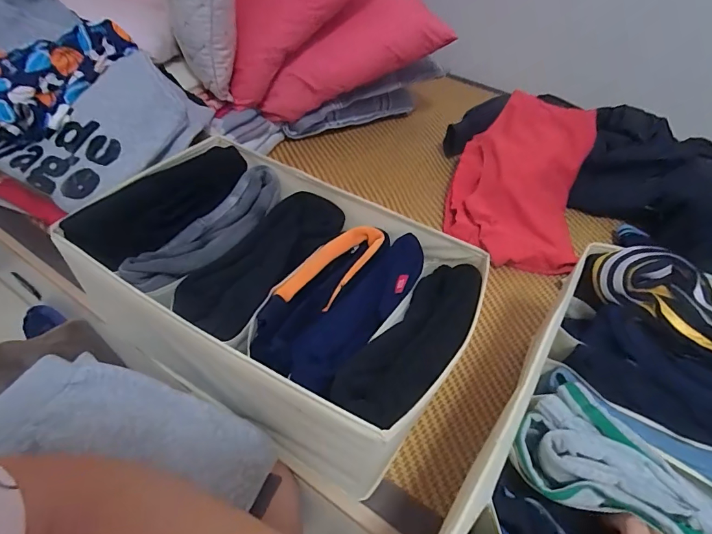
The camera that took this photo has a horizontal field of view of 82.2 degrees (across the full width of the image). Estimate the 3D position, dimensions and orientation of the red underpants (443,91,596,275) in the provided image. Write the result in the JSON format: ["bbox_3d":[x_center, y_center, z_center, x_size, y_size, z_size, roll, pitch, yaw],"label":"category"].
[{"bbox_3d":[0.292,-0.166,0.732,0.218,0.145,0.317,16,48,8],"label":"red underpants"}]

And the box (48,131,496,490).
[{"bbox_3d":[-0.088,0.042,0.495,0.407,0.184,0.250,26,50,17],"label":"box"}]

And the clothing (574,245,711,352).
[{"bbox_3d":[0.346,0.047,0.399,0.228,0.054,0.082,29,51,20],"label":"clothing"}]

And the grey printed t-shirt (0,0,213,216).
[{"bbox_3d":[-0.472,-0.262,0.611,0.423,0.148,0.273,29,51,20],"label":"grey printed t-shirt"}]

